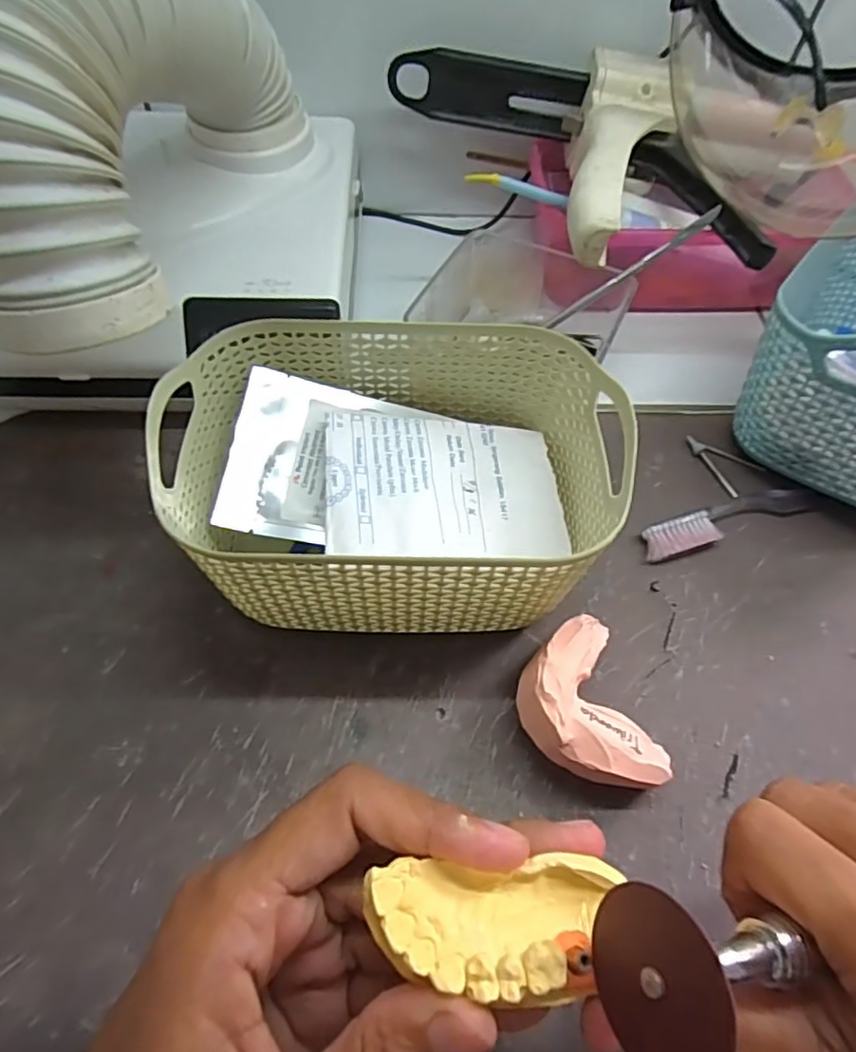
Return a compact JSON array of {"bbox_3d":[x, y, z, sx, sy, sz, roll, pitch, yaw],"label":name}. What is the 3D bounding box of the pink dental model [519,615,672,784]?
[{"bbox_3d":[0.061,0.073,0.237,0.051,0.034,0.066,-18,61,-13],"label":"pink dental model"}]

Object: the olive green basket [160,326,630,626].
[{"bbox_3d":[-0.004,-0.025,0.260,0.186,0.084,0.116,7,59,2],"label":"olive green basket"}]

